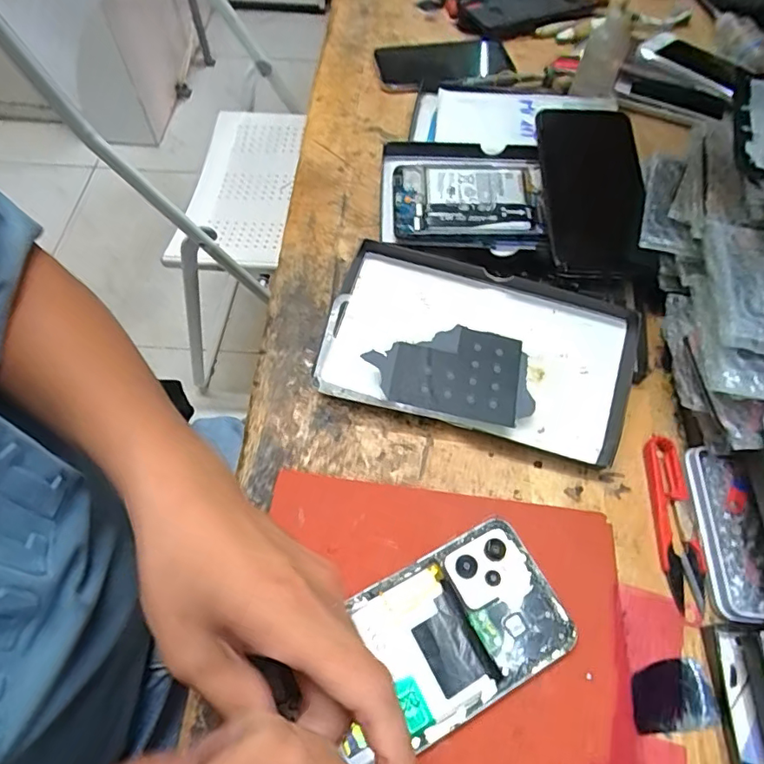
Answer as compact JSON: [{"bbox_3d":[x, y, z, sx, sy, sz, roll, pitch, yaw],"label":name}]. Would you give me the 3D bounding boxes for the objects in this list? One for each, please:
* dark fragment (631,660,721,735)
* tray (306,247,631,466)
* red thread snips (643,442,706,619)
[{"bbox_3d":[0.152,0.164,0.271,0.047,0.004,0.030,-8,61,-4],"label":"dark fragment"},{"bbox_3d":[0.064,-0.021,0.350,0.201,0.034,0.113,13,62,7],"label":"tray"},{"bbox_3d":[0.176,0.082,0.313,0.022,0.010,0.099,3,61,2],"label":"red thread snips"}]

